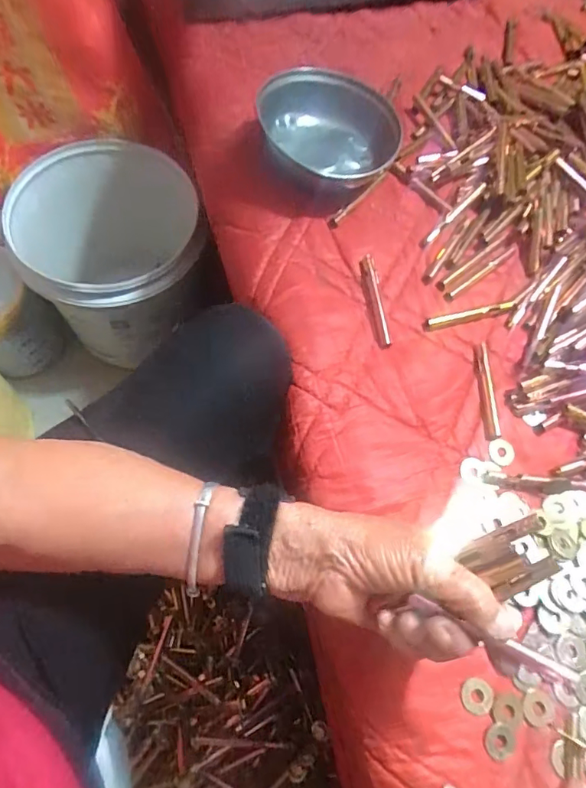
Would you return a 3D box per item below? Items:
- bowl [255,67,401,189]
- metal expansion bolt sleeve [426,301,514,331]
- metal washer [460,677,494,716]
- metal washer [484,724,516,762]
[{"bbox_3d":[0.035,-0.257,0.488,0.126,0.061,0.137,2,67,-4],"label":"bowl"},{"bbox_3d":[0.164,-0.072,0.456,0.089,0.008,0.012,-13,68,-11],"label":"metal expansion bolt sleeve"},{"bbox_3d":[0.125,0.203,0.332,0.022,0.004,0.021,2,67,-4],"label":"metal washer"},{"bbox_3d":[0.134,0.225,0.320,0.019,0.004,0.021,31,68,8],"label":"metal washer"}]

